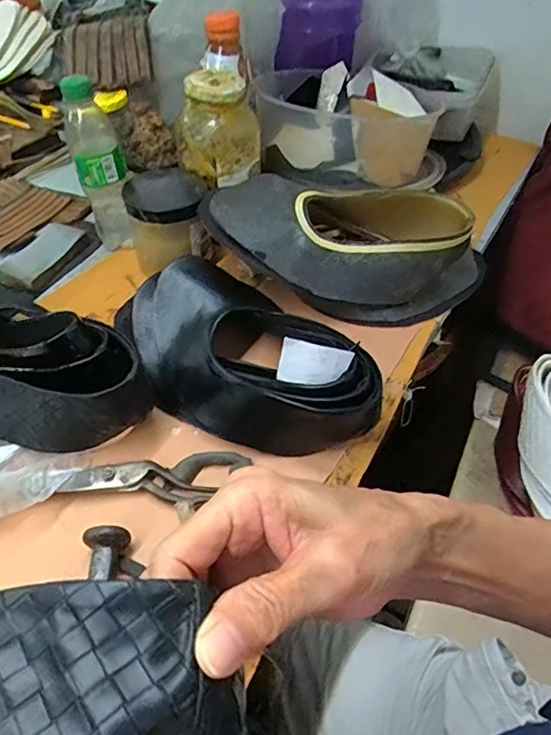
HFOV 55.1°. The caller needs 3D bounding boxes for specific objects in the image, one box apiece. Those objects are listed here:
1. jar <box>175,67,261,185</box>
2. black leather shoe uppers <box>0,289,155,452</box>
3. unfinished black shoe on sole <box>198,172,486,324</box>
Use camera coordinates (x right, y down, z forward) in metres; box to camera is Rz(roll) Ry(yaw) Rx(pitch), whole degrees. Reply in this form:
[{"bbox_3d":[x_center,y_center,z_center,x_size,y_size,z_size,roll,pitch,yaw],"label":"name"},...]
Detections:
[{"bbox_3d":[-0.061,-0.262,0.576,0.071,0.094,0.071,36,57,27],"label":"jar"},{"bbox_3d":[-0.226,-0.012,0.471,0.260,0.092,0.133,13,51,10],"label":"black leather shoe uppers"},{"bbox_3d":[0.083,-0.128,0.571,0.305,0.101,0.145,6,48,5],"label":"unfinished black shoe on sole"}]

